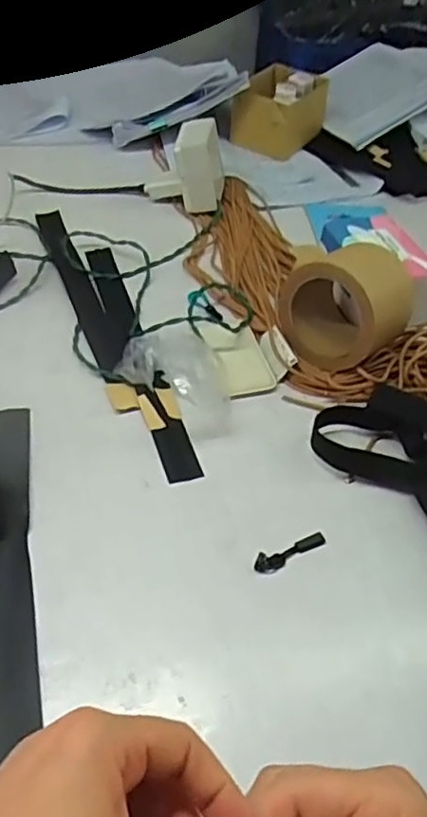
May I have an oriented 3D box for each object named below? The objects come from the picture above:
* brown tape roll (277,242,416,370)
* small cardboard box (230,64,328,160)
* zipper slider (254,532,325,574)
[{"bbox_3d":[0.130,-0.096,0.603,0.090,0.105,0.101,-33,58,-32],"label":"brown tape roll"},{"bbox_3d":[0.103,-0.462,0.968,0.113,0.080,0.137,24,48,15],"label":"small cardboard box"},{"bbox_3d":[0.059,0.110,0.476,0.061,0.007,0.014,-20,52,-23],"label":"zipper slider"}]

